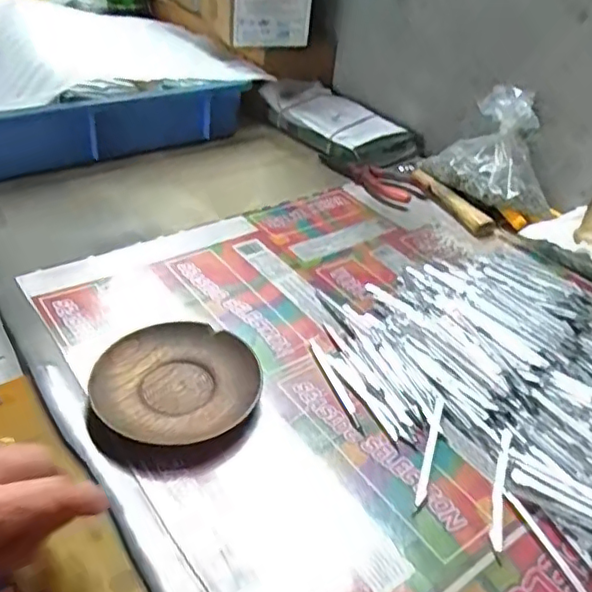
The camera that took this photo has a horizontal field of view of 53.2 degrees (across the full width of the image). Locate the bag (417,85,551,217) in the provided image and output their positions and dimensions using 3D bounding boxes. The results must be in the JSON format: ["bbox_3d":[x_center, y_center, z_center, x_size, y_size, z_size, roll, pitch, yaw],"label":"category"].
[{"bbox_3d":[0.225,-0.161,0.667,0.070,0.122,0.155,-25,47,-34],"label":"bag"}]

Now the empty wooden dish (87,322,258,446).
[{"bbox_3d":[-0.084,0.061,0.423,0.113,0.019,0.109,3,38,-4],"label":"empty wooden dish"}]

